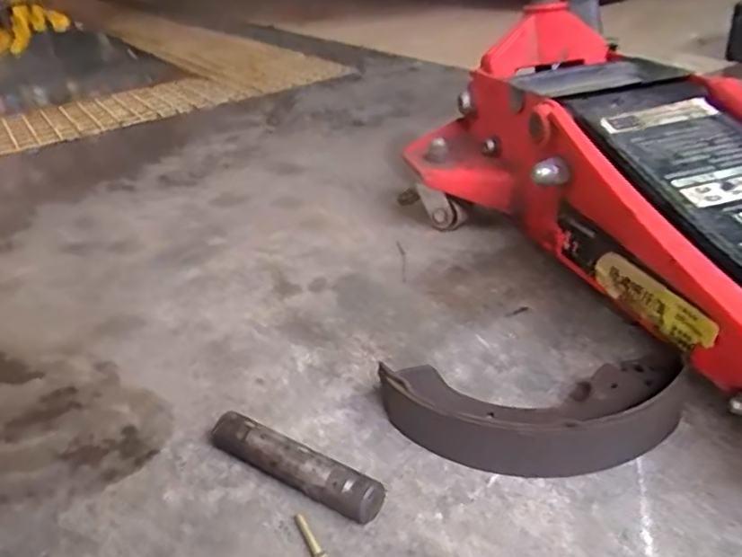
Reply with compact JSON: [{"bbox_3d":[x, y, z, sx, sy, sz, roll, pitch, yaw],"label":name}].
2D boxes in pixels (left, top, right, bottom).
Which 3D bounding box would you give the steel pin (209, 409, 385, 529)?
[{"bbox_3d":[-0.049,0.120,0.402,0.129,0.024,0.021,15,36,32],"label":"steel pin"}]

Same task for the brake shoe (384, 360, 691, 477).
[{"bbox_3d":[0.106,0.084,0.413,0.198,0.044,0.088,-5,30,3],"label":"brake shoe"}]

